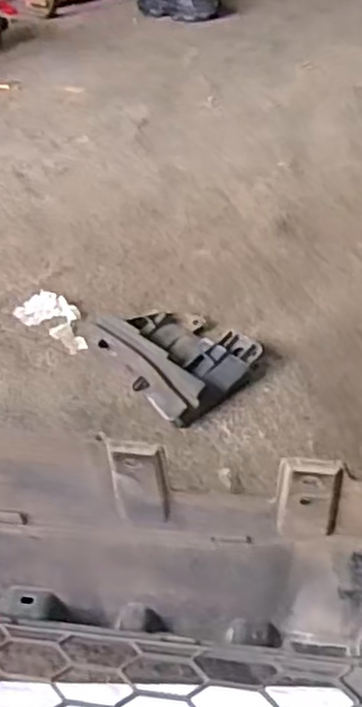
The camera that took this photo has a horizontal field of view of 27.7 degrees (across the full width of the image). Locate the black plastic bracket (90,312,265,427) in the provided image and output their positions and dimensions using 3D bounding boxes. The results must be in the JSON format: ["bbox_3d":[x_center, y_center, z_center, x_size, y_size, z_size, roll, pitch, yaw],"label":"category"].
[{"bbox_3d":[-0.005,-0.009,0.995,0.158,0.039,0.229,-26,45,-24],"label":"black plastic bracket"}]

